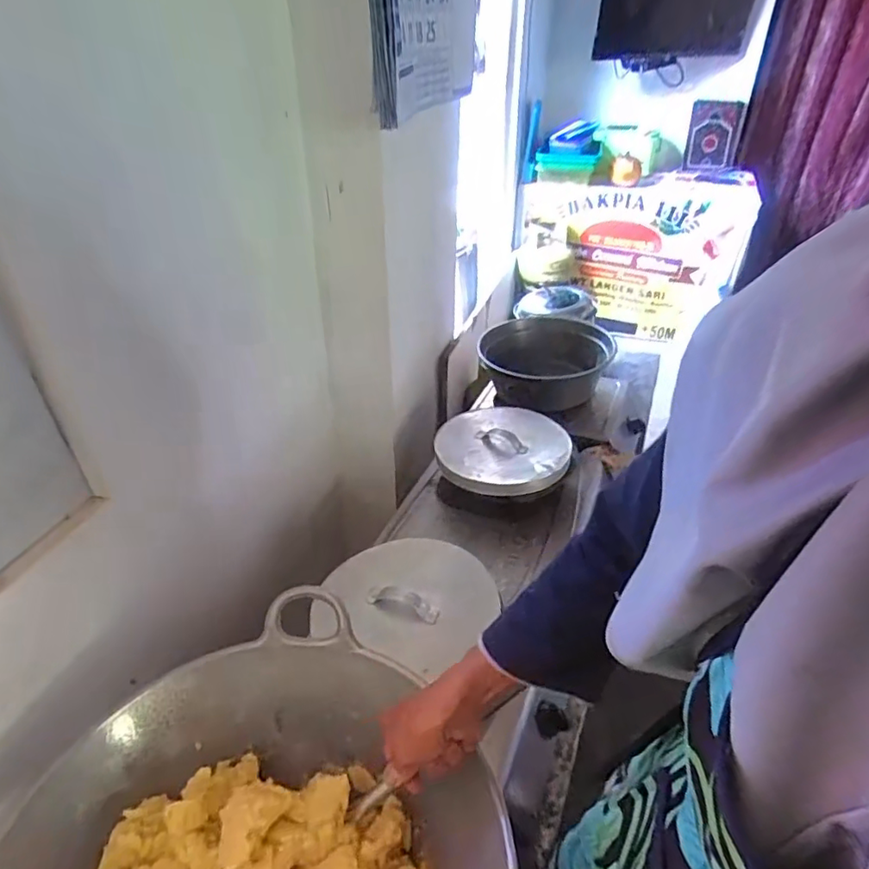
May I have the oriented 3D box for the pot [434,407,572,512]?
[{"bbox_3d":[0.125,0.056,1.074,0.245,0.105,0.217,-2,36,-2],"label":"pot"}]

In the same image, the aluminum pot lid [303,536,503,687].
[{"bbox_3d":[-0.042,0.217,0.769,0.208,0.036,0.222,0,36,0],"label":"aluminum pot lid"}]

